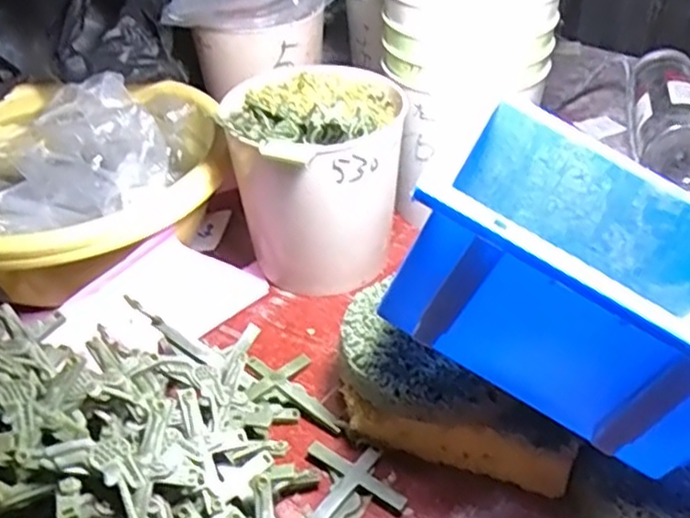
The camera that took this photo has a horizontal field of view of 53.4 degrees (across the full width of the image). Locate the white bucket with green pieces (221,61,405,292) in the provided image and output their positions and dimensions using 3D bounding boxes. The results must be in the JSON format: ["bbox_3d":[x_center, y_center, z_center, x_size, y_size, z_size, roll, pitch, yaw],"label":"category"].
[{"bbox_3d":[-0.017,-0.051,0.453,0.106,0.132,0.097,-2,39,2],"label":"white bucket with green pieces"}]

